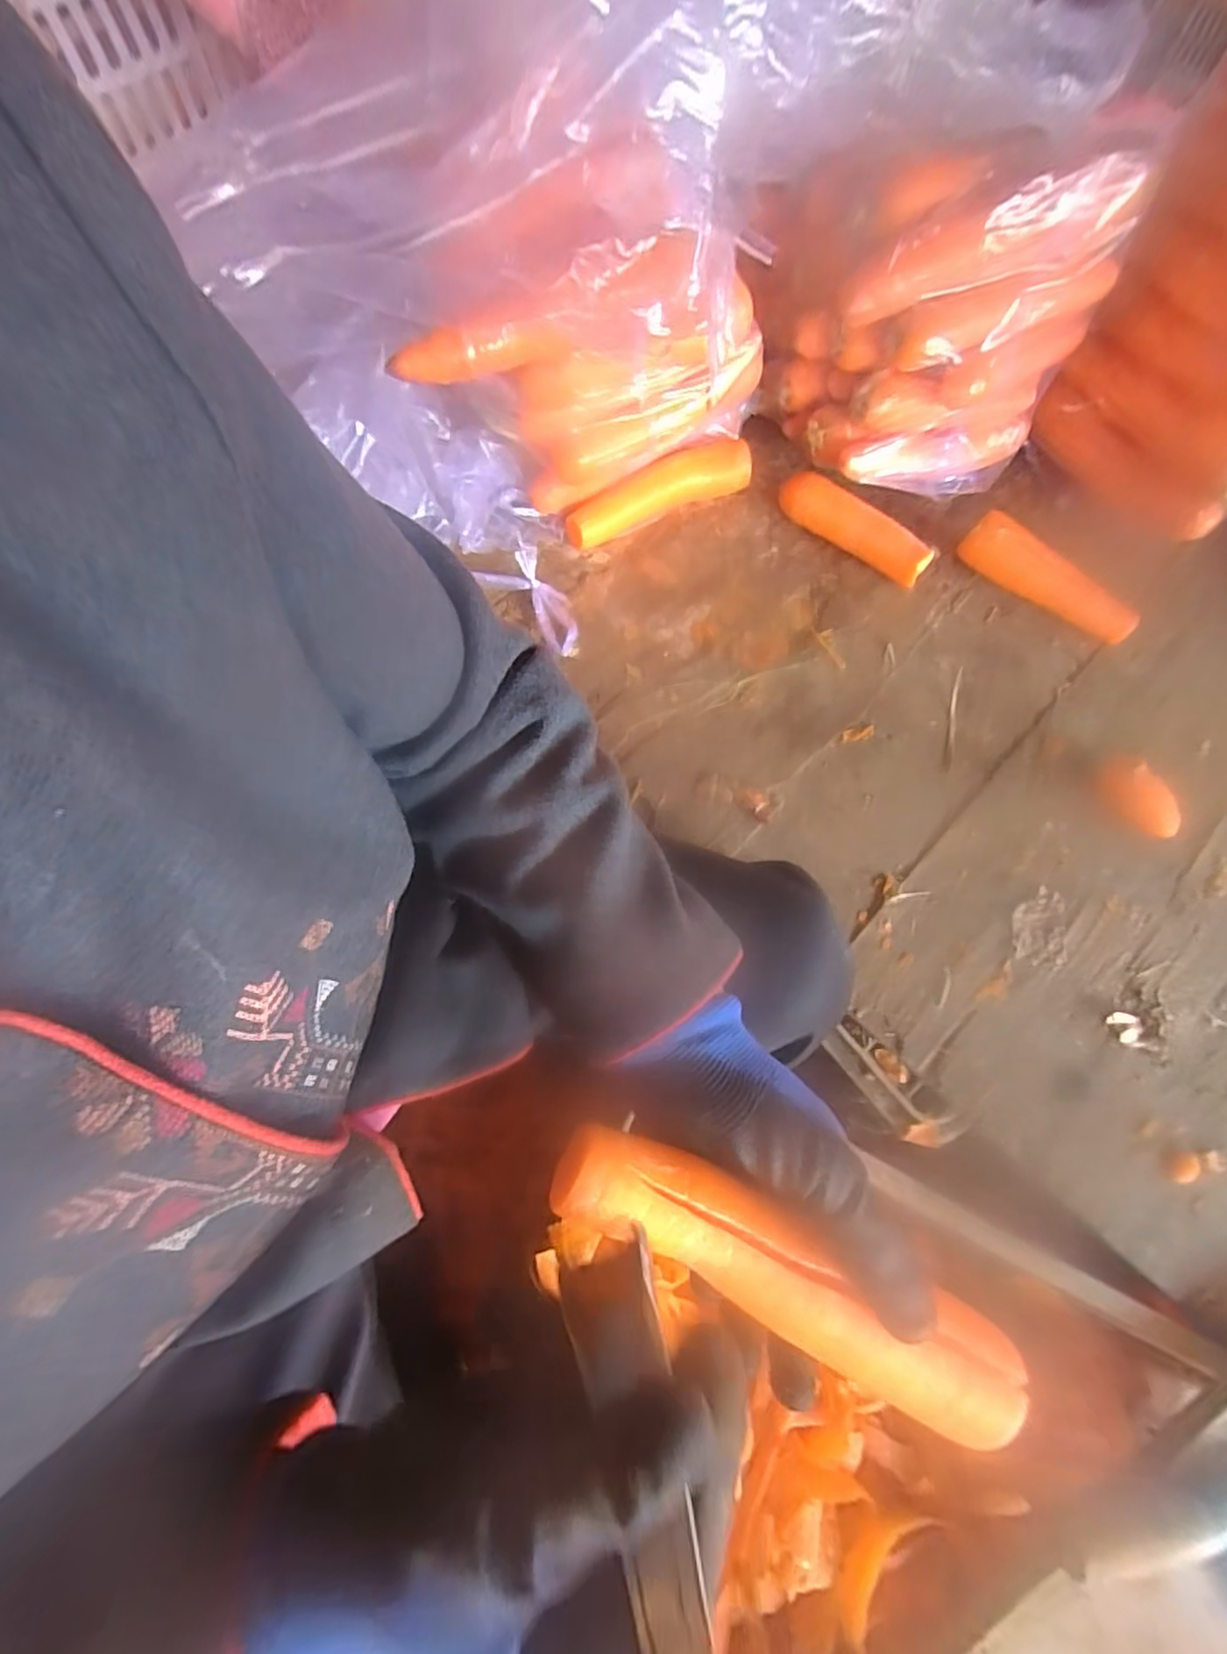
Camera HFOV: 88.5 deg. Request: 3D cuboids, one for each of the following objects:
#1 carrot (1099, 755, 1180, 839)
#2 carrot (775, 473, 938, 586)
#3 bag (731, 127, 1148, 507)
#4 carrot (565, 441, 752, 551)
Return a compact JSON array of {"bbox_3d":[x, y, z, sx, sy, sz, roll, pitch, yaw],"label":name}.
[{"bbox_3d":[0.435,-0.026,0.522,0.035,0.028,0.075,-18,69,-7],"label":"carrot"},{"bbox_3d":[0.231,-0.287,0.610,0.152,0.036,0.042,41,74,15],"label":"carrot"},{"bbox_3d":[0.248,-0.444,0.561,0.306,0.196,0.146,25,70,10],"label":"bag"},{"bbox_3d":[0.044,-0.330,0.625,0.193,0.045,0.033,-26,70,-10],"label":"carrot"}]

